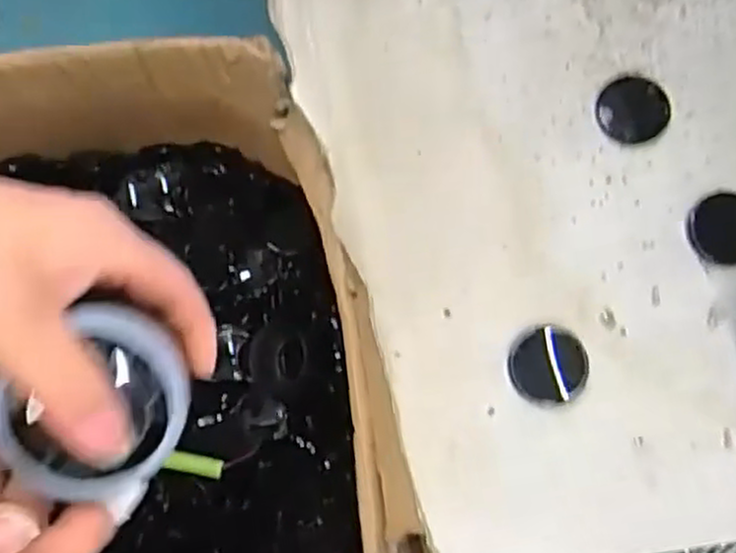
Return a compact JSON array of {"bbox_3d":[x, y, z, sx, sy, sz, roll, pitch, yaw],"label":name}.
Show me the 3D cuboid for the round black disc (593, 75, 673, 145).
[{"bbox_3d":[0.140,-0.087,0.402,0.039,0.004,0.034,-26,80,-5],"label":"round black disc"}]

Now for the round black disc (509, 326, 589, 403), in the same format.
[{"bbox_3d":[0.089,0.043,0.373,0.037,0.008,0.035,0,79,0],"label":"round black disc"}]

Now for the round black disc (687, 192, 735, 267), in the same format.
[{"bbox_3d":[0.182,-0.024,0.388,0.036,0.005,0.036,0,79,0],"label":"round black disc"}]

